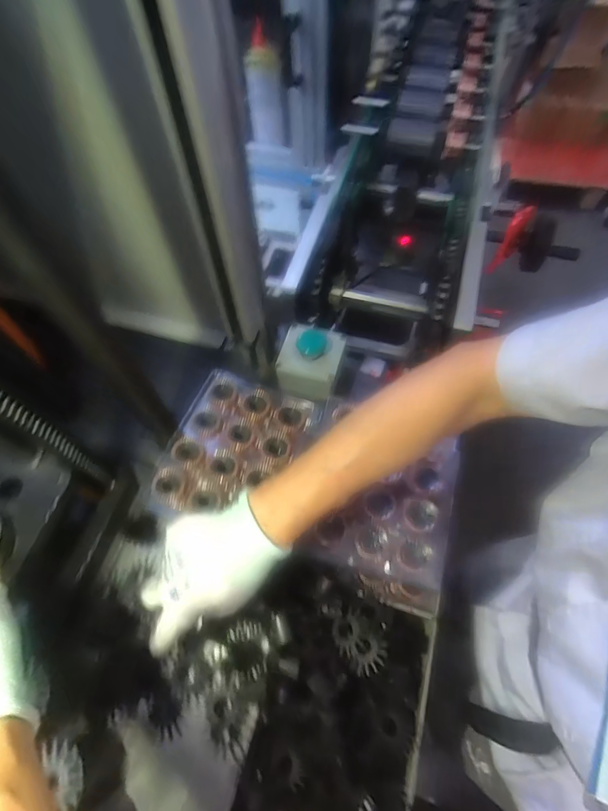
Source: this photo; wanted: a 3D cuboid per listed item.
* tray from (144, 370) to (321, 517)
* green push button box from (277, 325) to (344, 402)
[{"bbox_3d":[-0.080,0.050,0.488,0.146,0.030,0.186,16,64,10],"label":"tray"},{"bbox_3d":[0.011,-0.056,0.557,0.080,0.070,0.080,13,63,8],"label":"green push button box"}]

